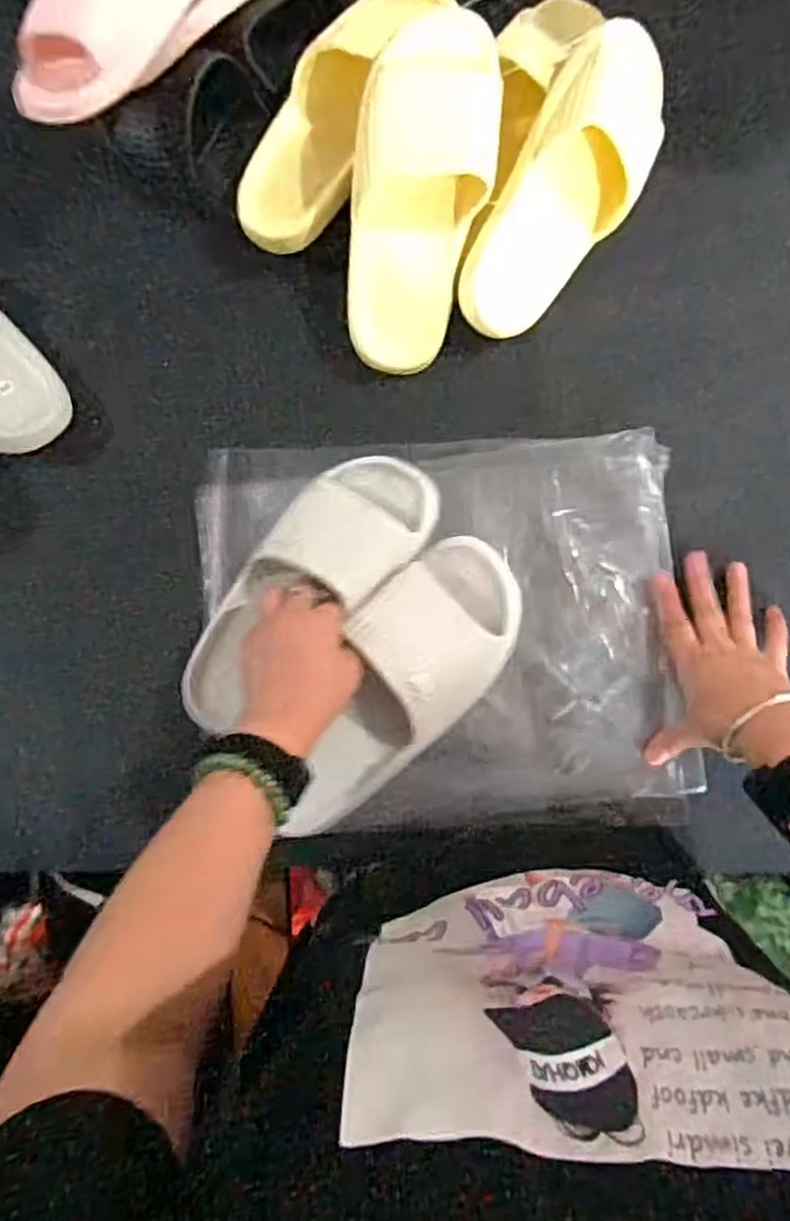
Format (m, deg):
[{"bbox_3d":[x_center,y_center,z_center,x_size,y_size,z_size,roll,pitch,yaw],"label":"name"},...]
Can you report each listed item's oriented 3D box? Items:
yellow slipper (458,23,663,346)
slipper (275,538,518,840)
[{"bbox_3d":[0.140,-0.334,0.613,0.093,0.061,0.247,27,89,6],"label":"yellow slipper"},{"bbox_3d":[0.009,0.057,0.596,0.113,0.064,0.254,31,83,6],"label":"slipper"}]

